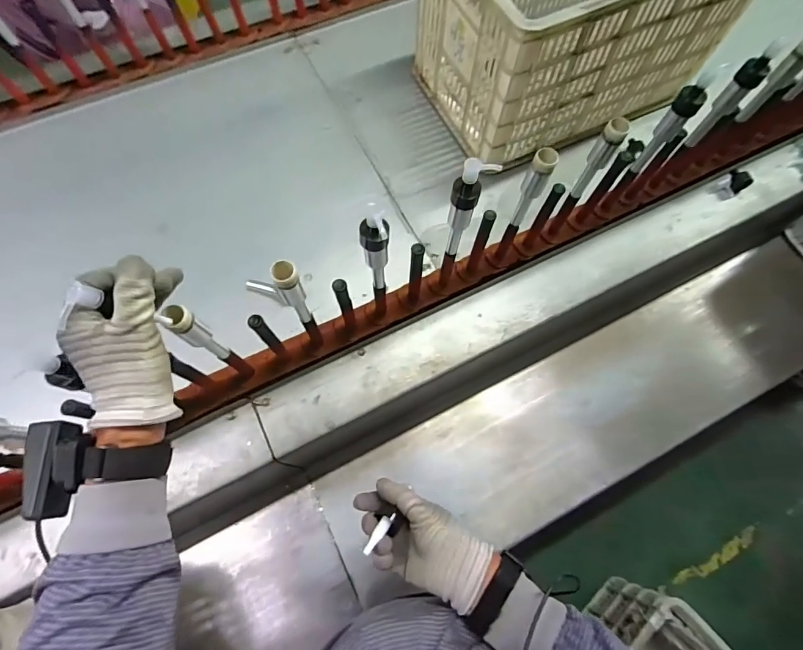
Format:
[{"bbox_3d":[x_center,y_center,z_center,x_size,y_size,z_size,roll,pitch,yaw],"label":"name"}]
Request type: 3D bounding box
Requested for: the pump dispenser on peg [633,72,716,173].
[{"bbox_3d":[0.340,-0.250,0.536,0.029,0.148,0.024,35,72,12],"label":"pump dispenser on peg"}]

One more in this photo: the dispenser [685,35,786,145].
[{"bbox_3d":[0.437,-0.302,0.557,0.029,0.136,0.038,40,73,13],"label":"dispenser"}]

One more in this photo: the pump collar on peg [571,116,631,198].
[{"bbox_3d":[0.249,-0.210,0.529,0.025,0.110,0.032,30,72,10],"label":"pump collar on peg"}]

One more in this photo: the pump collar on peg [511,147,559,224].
[{"bbox_3d":[0.158,-0.165,0.509,0.025,0.116,0.024,28,71,10],"label":"pump collar on peg"}]

